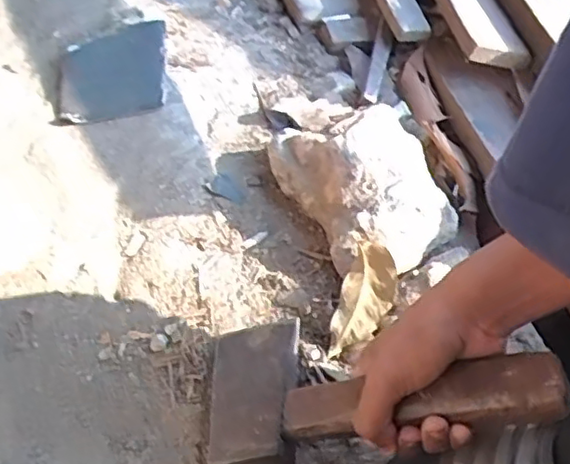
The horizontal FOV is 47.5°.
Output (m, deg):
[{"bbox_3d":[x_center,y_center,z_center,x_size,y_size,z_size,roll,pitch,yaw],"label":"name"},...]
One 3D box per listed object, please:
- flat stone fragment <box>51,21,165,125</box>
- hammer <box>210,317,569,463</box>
[{"bbox_3d":[-0.186,-0.176,0.689,0.108,0.019,0.136,-5,57,-2],"label":"flat stone fragment"},{"bbox_3d":[0.054,0.100,0.425,0.242,0.040,0.107,-13,48,27],"label":"hammer"}]

